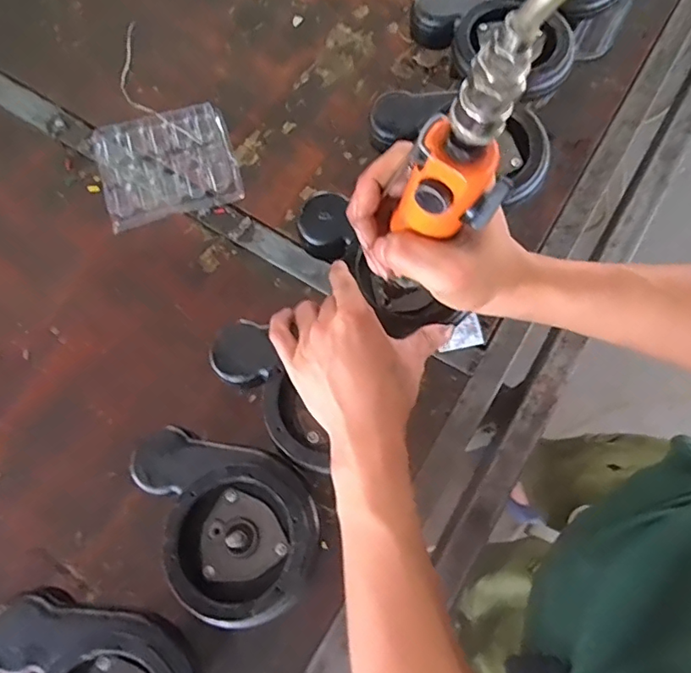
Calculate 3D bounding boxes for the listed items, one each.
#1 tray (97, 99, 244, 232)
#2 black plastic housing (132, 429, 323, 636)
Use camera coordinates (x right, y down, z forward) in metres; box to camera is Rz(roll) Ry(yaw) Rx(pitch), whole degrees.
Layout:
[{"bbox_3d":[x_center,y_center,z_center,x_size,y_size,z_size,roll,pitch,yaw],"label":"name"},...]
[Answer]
[{"bbox_3d":[-0.232,-0.225,0.679,0.169,0.023,0.148,-17,75,-3],"label":"tray"},{"bbox_3d":[-0.088,0.134,0.404,0.111,0.034,0.159,-32,76,-7],"label":"black plastic housing"}]

